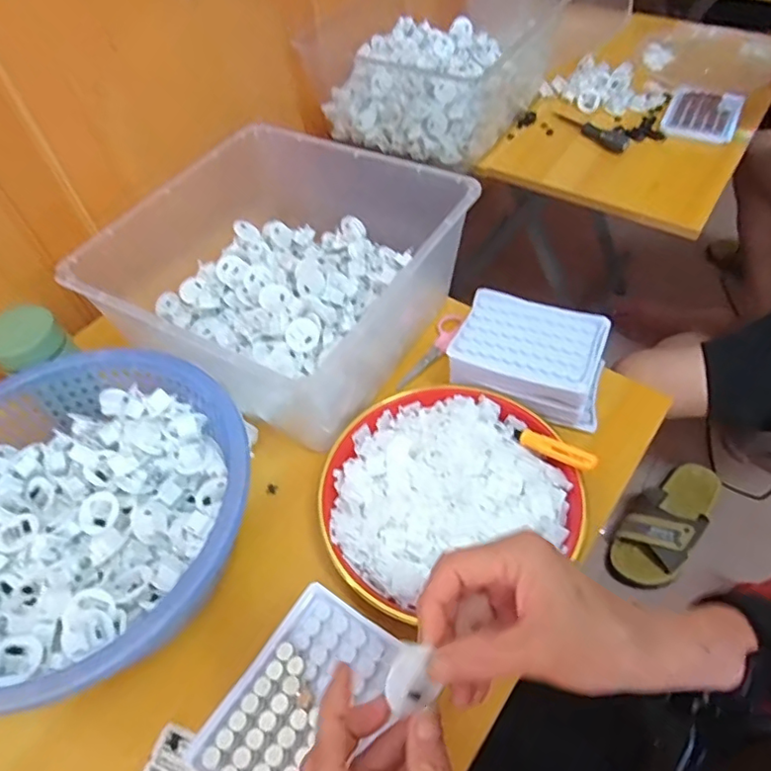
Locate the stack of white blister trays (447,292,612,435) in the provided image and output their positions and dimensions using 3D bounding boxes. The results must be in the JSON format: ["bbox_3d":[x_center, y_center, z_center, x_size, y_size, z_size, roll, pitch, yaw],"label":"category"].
[{"bbox_3d":[0.141,-0.028,0.548,0.140,0.052,0.100,17,57,16],"label":"stack of white blister trays"}]

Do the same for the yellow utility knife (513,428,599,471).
[{"bbox_3d":[0.145,0.053,0.485,0.015,0.010,0.078,-42,41,-24],"label":"yellow utility knife"}]

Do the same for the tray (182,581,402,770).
[{"bbox_3d":[-0.050,0.201,0.352,0.092,0.011,0.128,28,60,22],"label":"tray"}]

